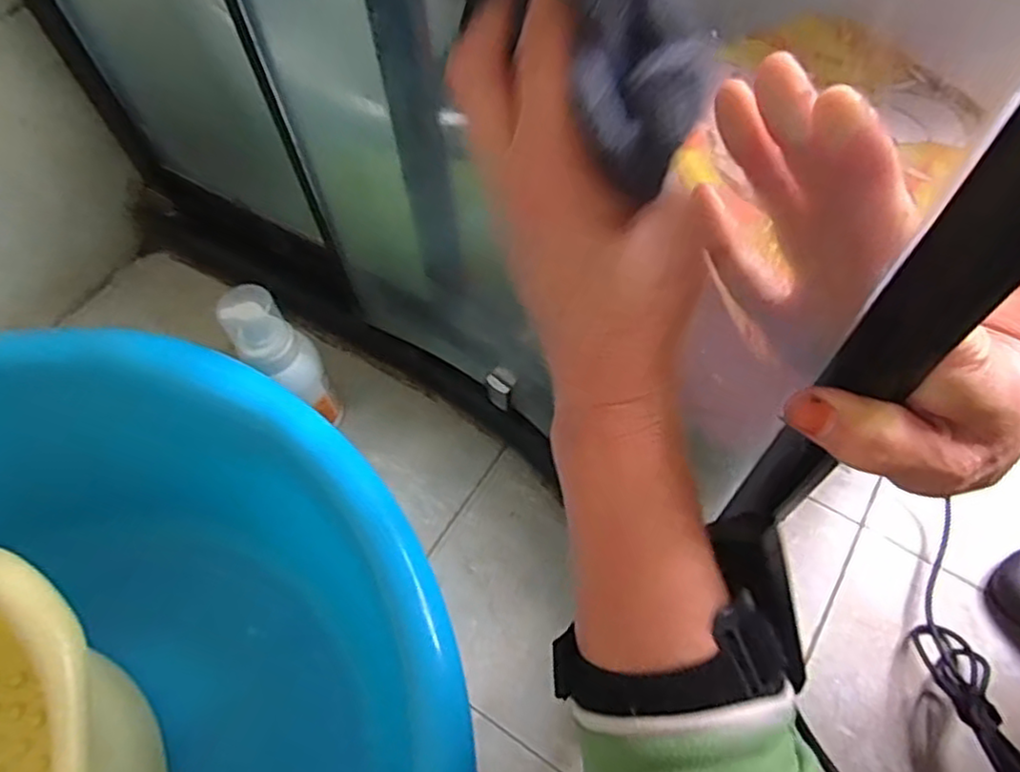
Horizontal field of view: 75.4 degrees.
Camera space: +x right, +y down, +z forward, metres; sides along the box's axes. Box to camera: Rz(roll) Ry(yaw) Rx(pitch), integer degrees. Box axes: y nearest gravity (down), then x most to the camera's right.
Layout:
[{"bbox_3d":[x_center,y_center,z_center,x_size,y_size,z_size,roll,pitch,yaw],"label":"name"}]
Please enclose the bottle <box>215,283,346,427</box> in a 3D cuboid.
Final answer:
[{"bbox_3d":[-0.186,-0.012,0.561,0.057,0.176,0.045,17,62,10],"label":"bottle"}]

